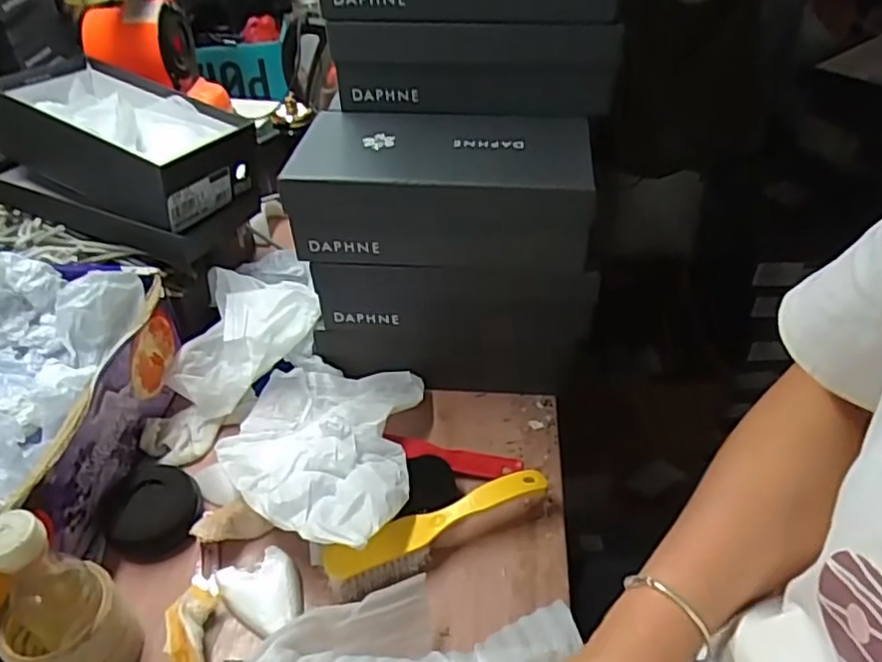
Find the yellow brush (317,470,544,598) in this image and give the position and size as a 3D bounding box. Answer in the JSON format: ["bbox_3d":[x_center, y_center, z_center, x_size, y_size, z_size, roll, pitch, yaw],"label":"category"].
[{"bbox_3d":[-0.001,0.187,0.651,0.227,0.044,0.044,-20,45,-19],"label":"yellow brush"}]

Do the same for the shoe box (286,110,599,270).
[{"bbox_3d":[0.003,-0.147,0.697,0.288,0.094,0.184,4,42,6],"label":"shoe box"}]

